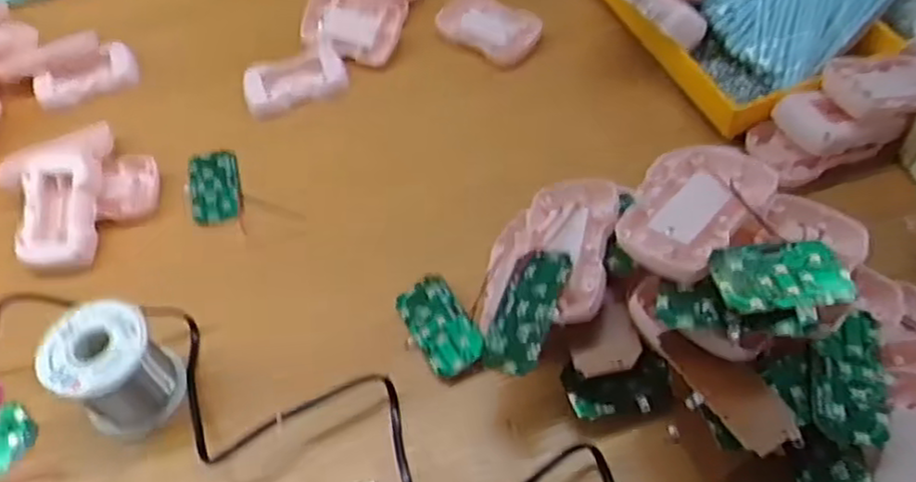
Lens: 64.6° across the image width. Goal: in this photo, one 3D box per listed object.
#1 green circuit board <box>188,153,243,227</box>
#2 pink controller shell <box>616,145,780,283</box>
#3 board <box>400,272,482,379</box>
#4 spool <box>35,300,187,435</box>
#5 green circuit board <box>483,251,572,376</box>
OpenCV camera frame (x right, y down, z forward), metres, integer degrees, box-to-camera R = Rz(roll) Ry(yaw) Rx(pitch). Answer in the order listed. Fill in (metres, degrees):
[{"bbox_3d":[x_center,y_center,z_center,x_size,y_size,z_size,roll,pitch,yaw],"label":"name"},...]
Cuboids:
[{"bbox_3d":[-0.189,-0.043,0.567,0.038,0.005,0.069,-13,56,-8],"label":"green circuit board"},{"bbox_3d":[0.127,-0.017,0.395,0.060,0.018,0.090,26,62,36],"label":"pink controller shell"},{"bbox_3d":[-0.012,0.054,0.469,0.036,0.004,0.074,-39,52,4],"label":"board"},{"bbox_3d":[-0.210,0.078,0.443,0.061,0.066,0.060,-3,55,4],"label":"spool"},{"bbox_3d":[0.038,0.039,0.404,0.041,0.005,0.071,4,66,47],"label":"green circuit board"}]

